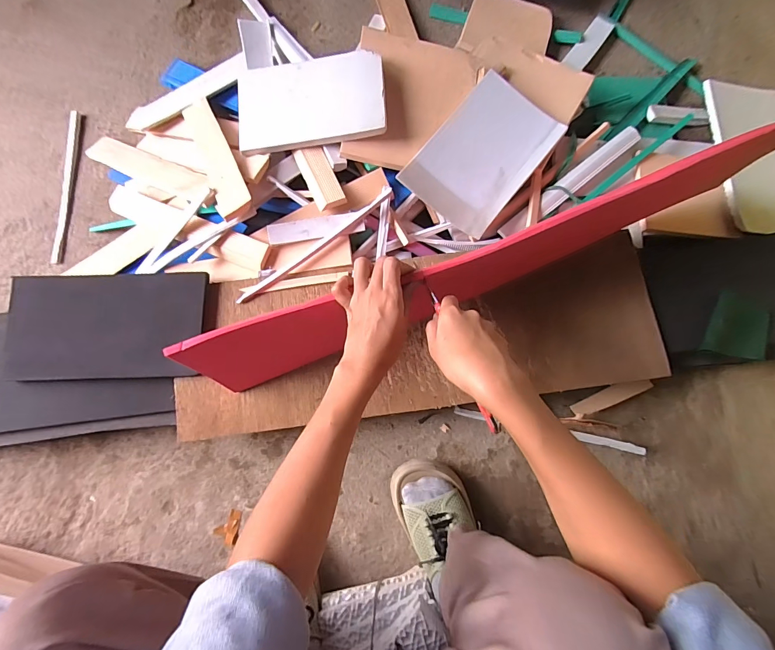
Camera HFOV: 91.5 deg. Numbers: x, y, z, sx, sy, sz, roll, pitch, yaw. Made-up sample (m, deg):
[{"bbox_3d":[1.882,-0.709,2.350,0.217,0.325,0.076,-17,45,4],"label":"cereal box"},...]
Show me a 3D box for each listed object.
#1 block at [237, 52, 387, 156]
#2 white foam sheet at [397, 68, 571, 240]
[{"bbox_3d":[-0.118,-0.339,0.573,0.227,0.015,0.132,-4,87,11],"label":"block"},{"bbox_3d":[0.145,-0.259,0.569,0.149,0.014,0.231,39,84,4],"label":"white foam sheet"}]

